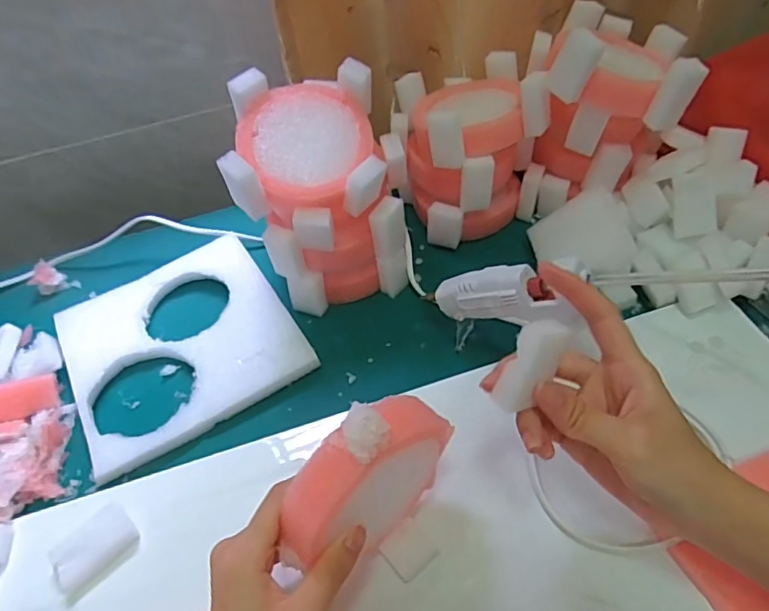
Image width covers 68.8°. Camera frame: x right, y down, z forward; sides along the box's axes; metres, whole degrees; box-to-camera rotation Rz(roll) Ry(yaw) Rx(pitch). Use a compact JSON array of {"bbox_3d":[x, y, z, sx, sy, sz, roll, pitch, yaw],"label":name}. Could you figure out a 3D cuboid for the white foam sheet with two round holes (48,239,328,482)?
[{"bbox_3d":[-0.170,0.028,0.468,0.174,0.016,0.179,-27,53,-16],"label":"white foam sheet with two round holes"}]

